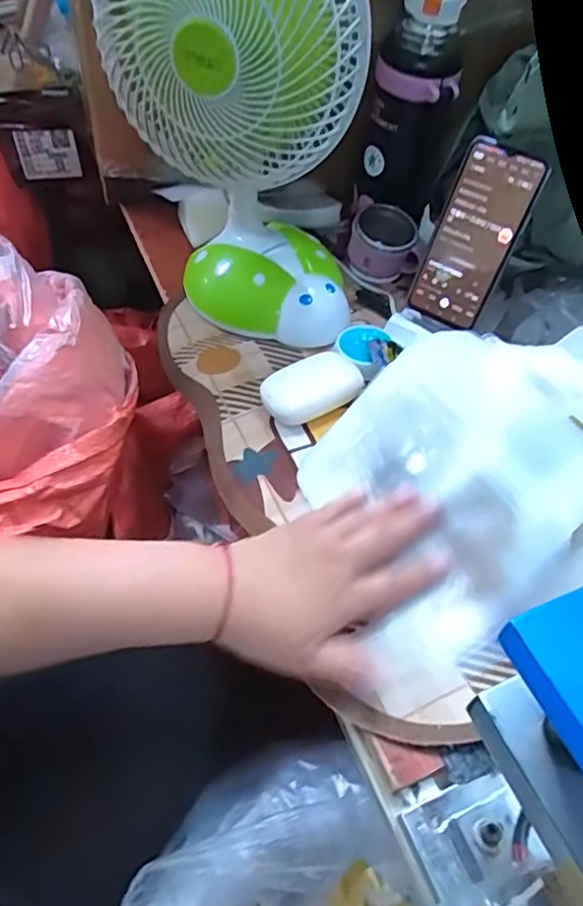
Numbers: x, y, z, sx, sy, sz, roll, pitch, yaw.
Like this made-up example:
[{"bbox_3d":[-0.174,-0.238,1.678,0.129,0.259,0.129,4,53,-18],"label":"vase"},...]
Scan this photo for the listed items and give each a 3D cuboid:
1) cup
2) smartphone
[{"bbox_3d":[0.104,-0.232,0.664,0.083,0.066,0.067,13,52,6],"label":"cup"},{"bbox_3d":[0.169,-0.197,0.555,0.071,0.156,0.017,33,33,21],"label":"smartphone"}]

